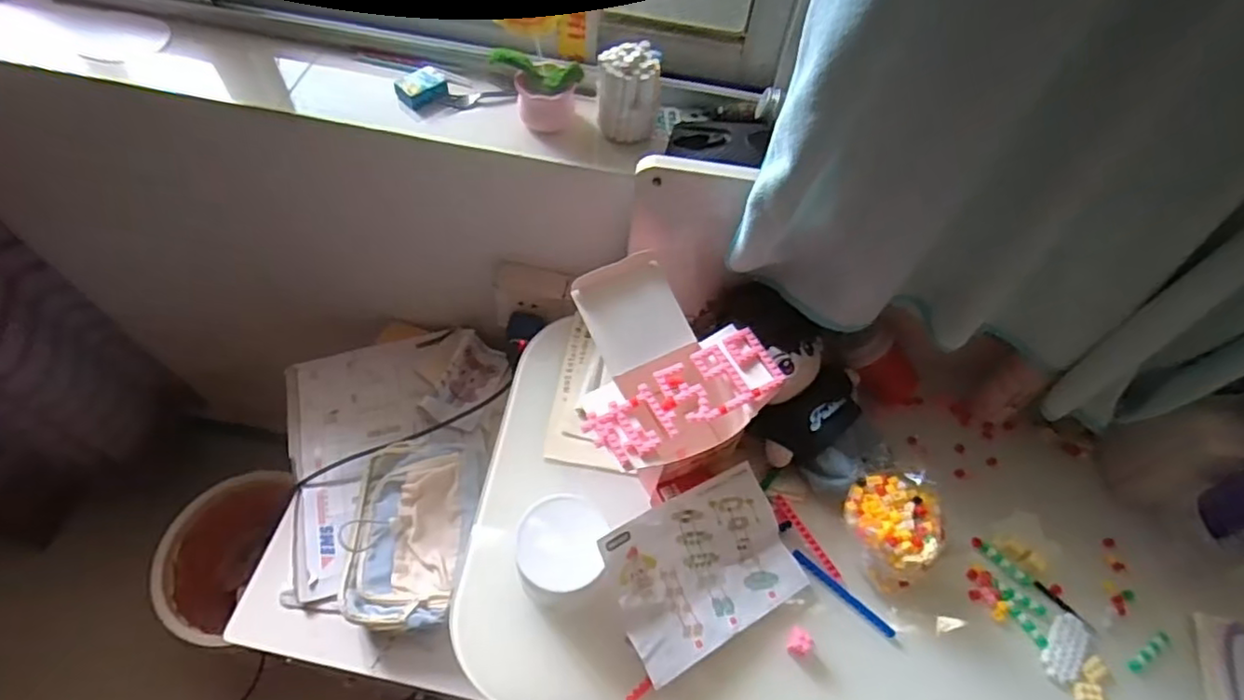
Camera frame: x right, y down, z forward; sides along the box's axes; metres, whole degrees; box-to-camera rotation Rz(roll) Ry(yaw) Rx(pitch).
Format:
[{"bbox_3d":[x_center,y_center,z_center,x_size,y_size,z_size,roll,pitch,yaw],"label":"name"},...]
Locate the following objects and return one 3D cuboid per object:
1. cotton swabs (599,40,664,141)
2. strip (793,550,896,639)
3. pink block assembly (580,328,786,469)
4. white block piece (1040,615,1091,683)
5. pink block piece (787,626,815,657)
[{"bbox_3d":[0.007,-0.249,0.610,0.059,0.077,0.051,4,56,-2],"label":"cotton swabs"},{"bbox_3d":[0.195,0.215,0.557,0.103,0.008,0.010,36,61,18],"label":"strip"},{"bbox_3d":[0.056,0.038,0.548,0.174,0.019,0.062,-24,62,-20],"label":"pink block assembly"},{"bbox_3d":[0.384,0.255,0.545,0.029,0.006,0.062,35,60,17],"label":"white block piece"},{"bbox_3d":[0.149,0.241,0.524,0.020,0.011,0.022,14,56,5],"label":"pink block piece"}]

